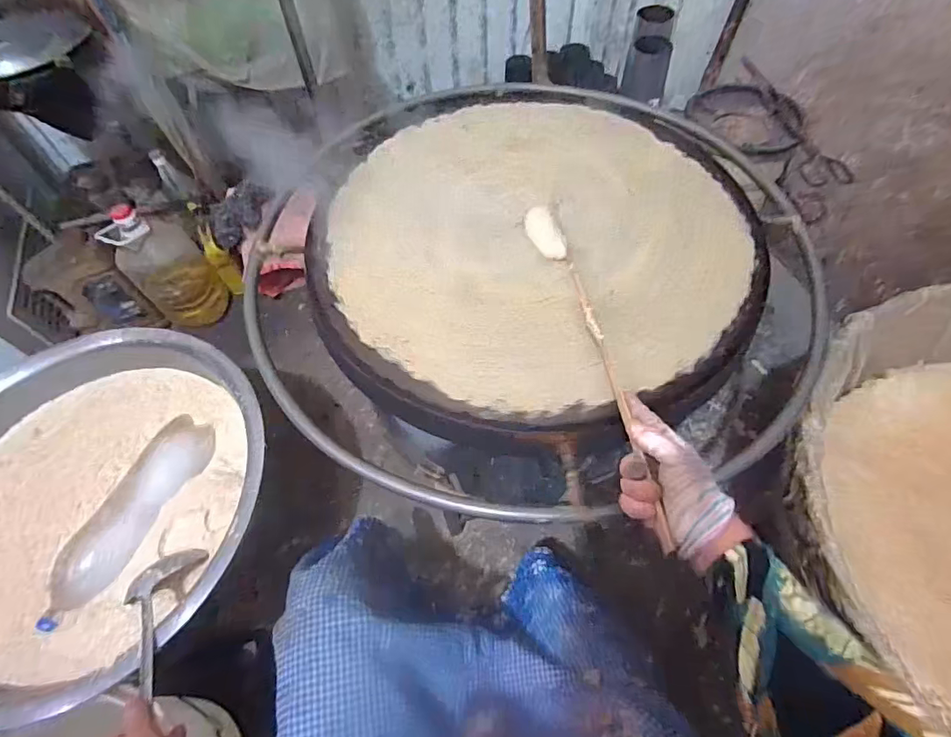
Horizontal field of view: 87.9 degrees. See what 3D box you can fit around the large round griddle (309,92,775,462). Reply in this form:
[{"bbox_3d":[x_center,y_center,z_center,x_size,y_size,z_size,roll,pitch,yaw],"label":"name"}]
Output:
[{"bbox_3d":[0.083,-0.197,0.705,0.601,0.041,0.650,-1,59,2],"label":"large round griddle"}]

